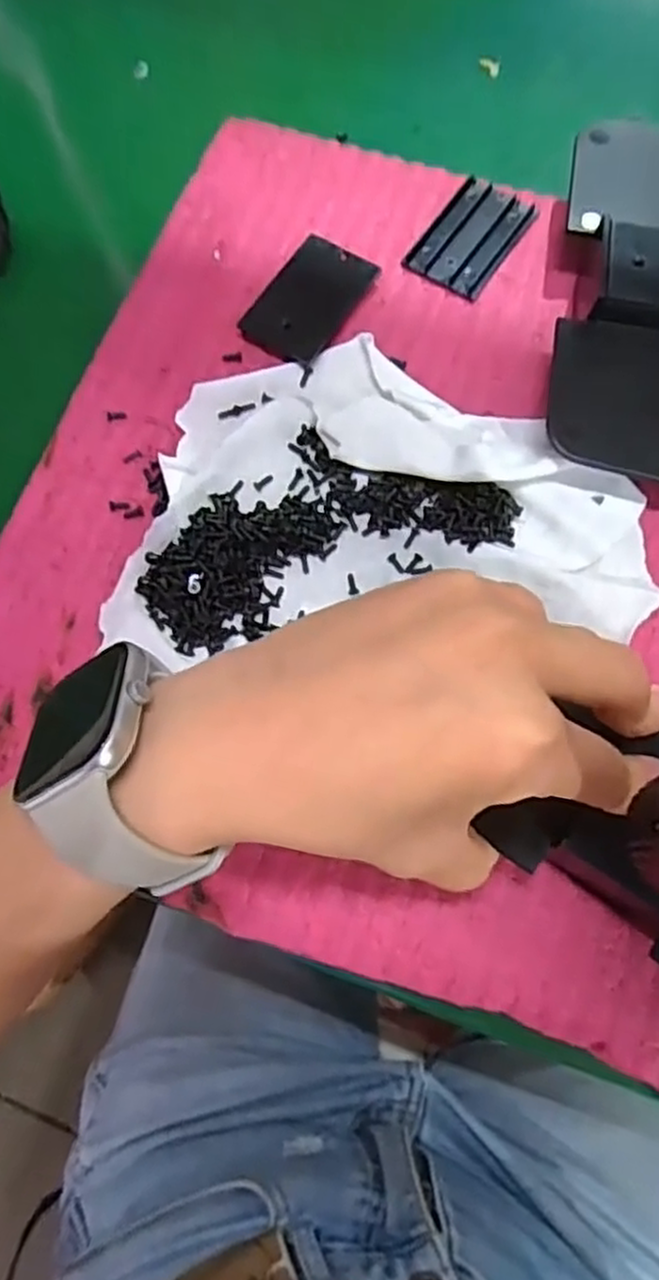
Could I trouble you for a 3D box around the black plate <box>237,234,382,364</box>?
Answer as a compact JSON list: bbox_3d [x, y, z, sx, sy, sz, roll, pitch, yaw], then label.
[{"bbox_3d":[-0.008,-0.141,0.313,0.035,0.008,0.056,32,78,10],"label":"black plate"}]

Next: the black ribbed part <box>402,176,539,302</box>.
[{"bbox_3d":[0.060,-0.170,0.320,0.034,0.006,0.052,34,78,11],"label":"black ribbed part"}]

